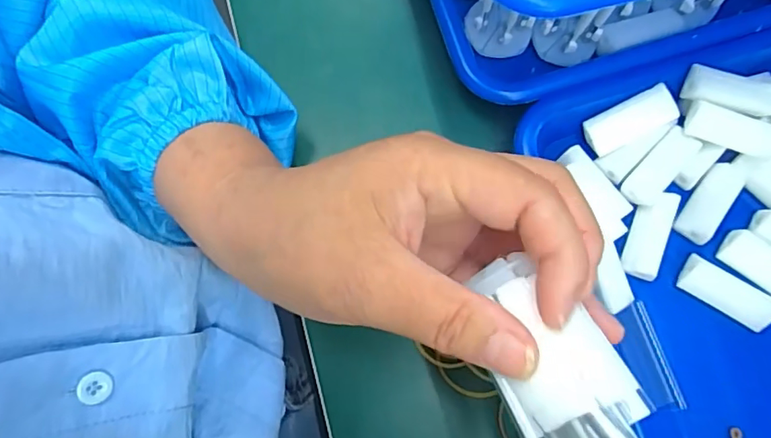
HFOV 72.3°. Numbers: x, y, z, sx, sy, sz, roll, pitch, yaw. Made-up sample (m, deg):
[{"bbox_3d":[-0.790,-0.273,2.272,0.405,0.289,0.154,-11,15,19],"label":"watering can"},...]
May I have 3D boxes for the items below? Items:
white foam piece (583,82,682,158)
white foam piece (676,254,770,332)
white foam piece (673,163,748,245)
[{"bbox_3d":[0.131,-0.053,0.282,0.046,0.007,0.020,-27,78,10],"label":"white foam piece"},{"bbox_3d":[0.176,0.039,0.271,0.048,0.007,0.019,35,79,7],"label":"white foam piece"},{"bbox_3d":[0.175,-0.009,0.283,0.018,0.007,0.047,38,80,8],"label":"white foam piece"}]

